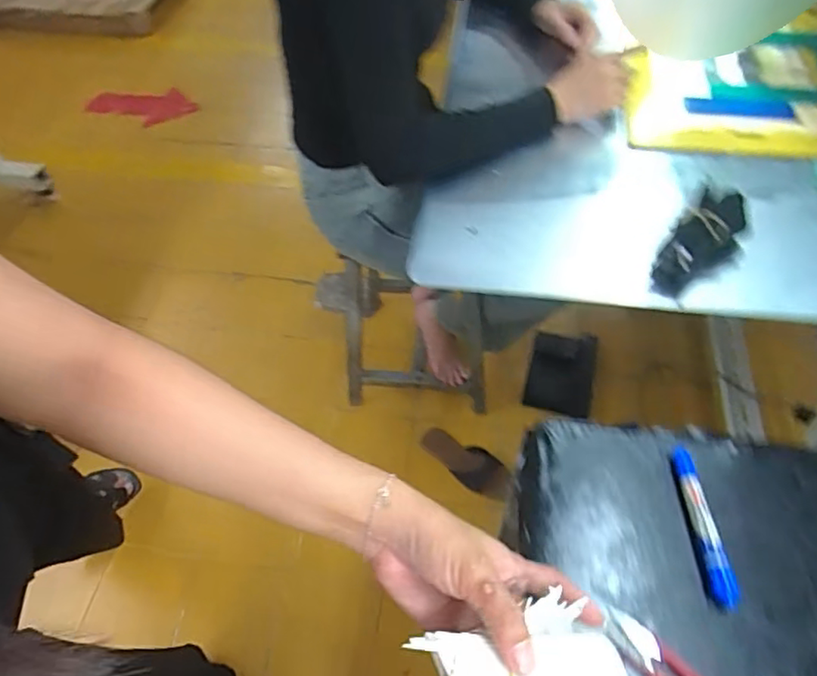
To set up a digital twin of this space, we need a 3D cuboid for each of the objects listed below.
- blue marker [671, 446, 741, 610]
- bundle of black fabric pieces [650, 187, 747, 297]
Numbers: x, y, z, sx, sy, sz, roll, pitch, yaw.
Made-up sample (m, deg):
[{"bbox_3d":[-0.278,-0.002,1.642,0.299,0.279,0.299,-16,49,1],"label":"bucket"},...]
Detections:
[{"bbox_3d":[0.264,0.167,0.529,0.020,0.018,0.136,-4,54,0],"label":"blue marker"},{"bbox_3d":[0.315,-0.099,0.641,0.102,0.086,0.062,-37,60,-22],"label":"bundle of black fabric pieces"}]

